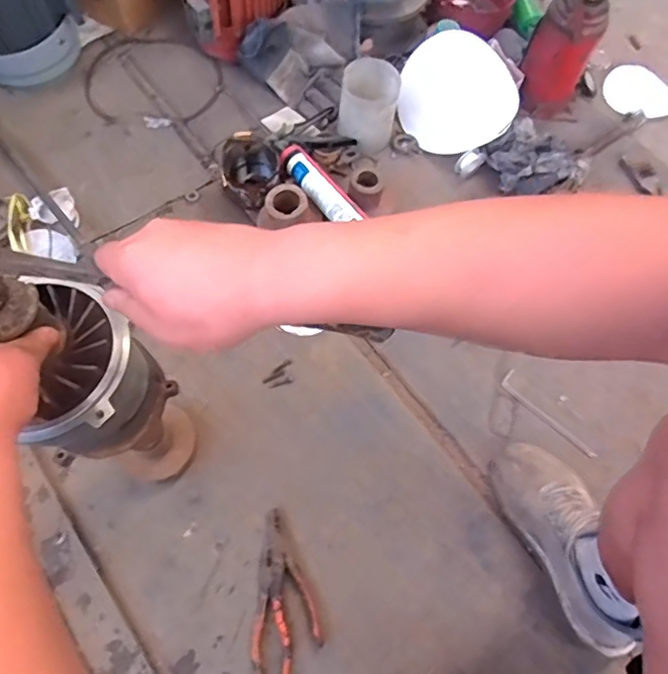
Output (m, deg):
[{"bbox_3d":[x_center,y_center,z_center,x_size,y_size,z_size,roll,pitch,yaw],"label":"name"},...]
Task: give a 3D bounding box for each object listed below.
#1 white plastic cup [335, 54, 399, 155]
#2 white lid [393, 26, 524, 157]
[{"bbox_3d":[0.066,-0.455,1.090,0.106,0.133,0.105,1,66,-3],"label":"white plastic cup"},{"bbox_3d":[0.254,-0.520,1.189,0.237,0.230,0.028,59,32,-10],"label":"white lid"}]

